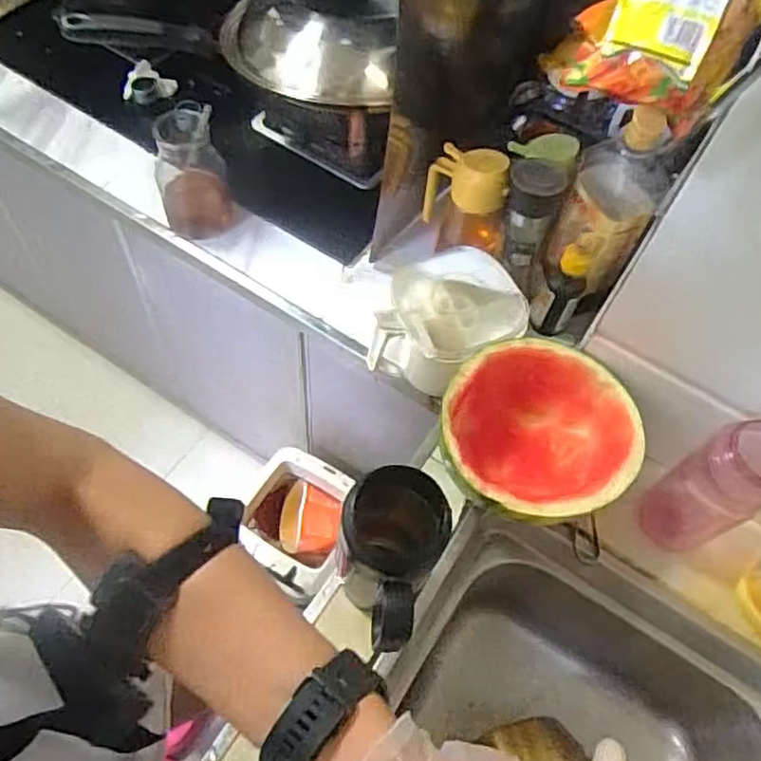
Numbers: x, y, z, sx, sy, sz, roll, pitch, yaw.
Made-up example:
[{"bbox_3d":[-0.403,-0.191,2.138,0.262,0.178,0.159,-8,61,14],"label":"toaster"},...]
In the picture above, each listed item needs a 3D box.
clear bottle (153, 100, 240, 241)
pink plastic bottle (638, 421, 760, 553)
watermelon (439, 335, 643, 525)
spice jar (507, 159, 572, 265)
[{"bbox_3d":[-0.242,-0.272,0.852,0.090,0.173,0.095,-14,62,-12],"label":"clear bottle"},{"bbox_3d":[0.321,0.107,0.641,0.064,0.197,0.074,-28,66,-19],"label":"pink plastic bottle"},{"bbox_3d":[0.155,0.067,0.691,0.188,0.125,0.181,-33,68,-21],"label":"watermelon"},{"bbox_3d":[0.171,-0.197,0.777,0.062,0.118,0.069,17,60,6],"label":"spice jar"}]

